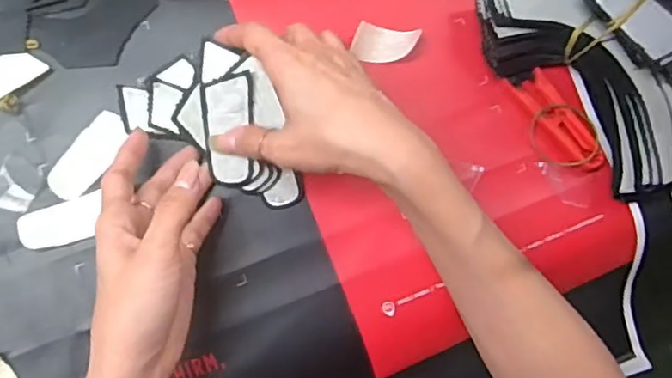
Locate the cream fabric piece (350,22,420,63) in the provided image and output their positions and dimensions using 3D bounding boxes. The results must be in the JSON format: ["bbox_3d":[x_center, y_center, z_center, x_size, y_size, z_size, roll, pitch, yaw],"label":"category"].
[{"bbox_3d":[0.035,-0.103,0.441,0.047,0.012,0.026,7,84,-8],"label":"cream fabric piece"}]

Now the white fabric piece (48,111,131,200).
[{"bbox_3d":[-0.166,-0.022,0.411,0.026,0.005,0.064,36,81,-4],"label":"white fabric piece"}]

